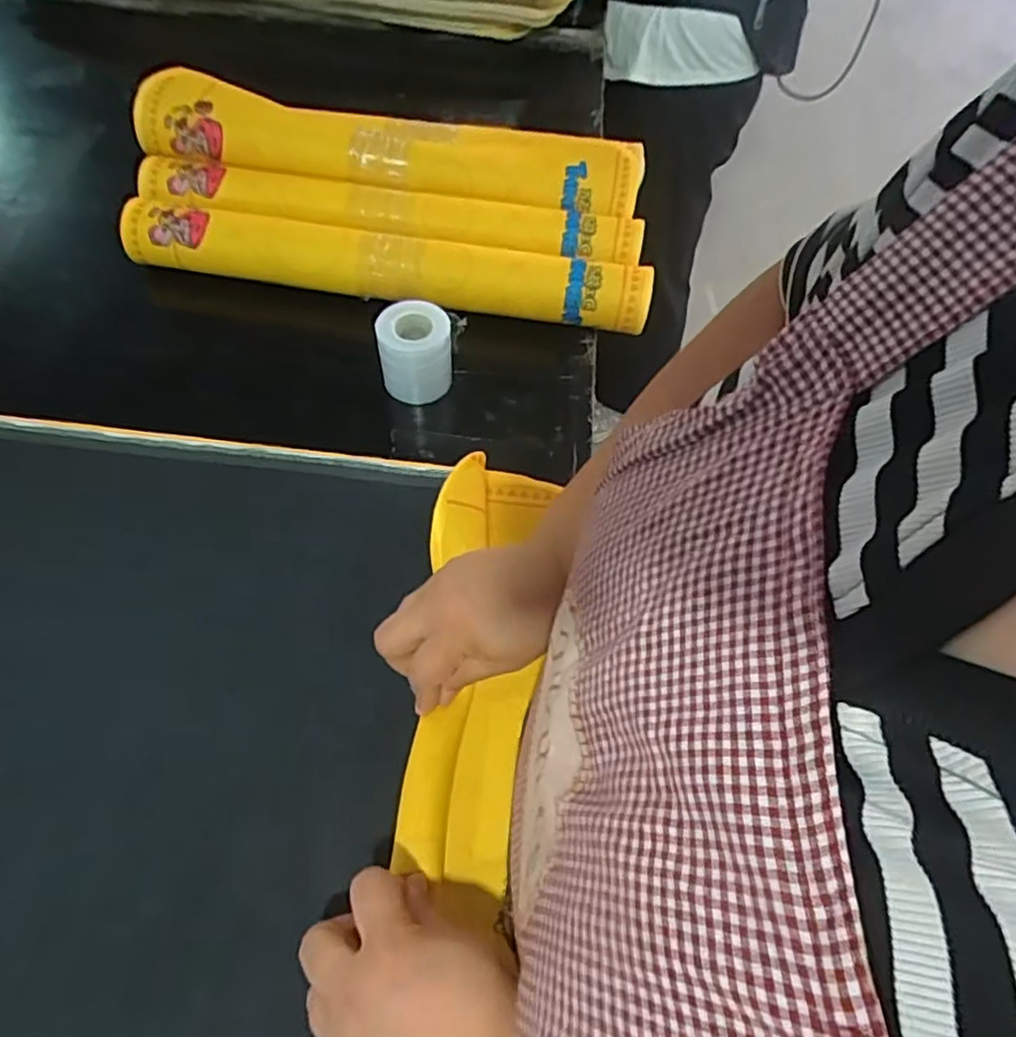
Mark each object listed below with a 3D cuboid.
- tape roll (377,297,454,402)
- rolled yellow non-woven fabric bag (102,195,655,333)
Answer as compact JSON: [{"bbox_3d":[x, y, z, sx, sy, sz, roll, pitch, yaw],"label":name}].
[{"bbox_3d":[-0.081,-0.145,0.591,0.060,0.069,0.055,1,61,-2],"label":"tape roll"},{"bbox_3d":[-0.120,-0.254,0.659,0.508,0.058,0.071,10,61,3],"label":"rolled yellow non-woven fabric bag"}]

